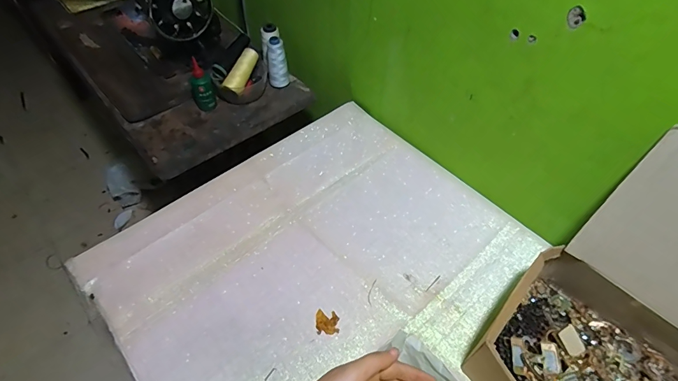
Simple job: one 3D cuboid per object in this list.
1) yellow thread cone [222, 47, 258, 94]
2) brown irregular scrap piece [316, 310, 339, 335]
[{"bbox_3d":[-0.216,-0.265,0.847,0.035,0.034,0.111,20,74,17],"label":"yellow thread cone"},{"bbox_3d":[-0.017,0.192,0.559,0.033,0.004,0.034,-1,52,1],"label":"brown irregular scrap piece"}]

